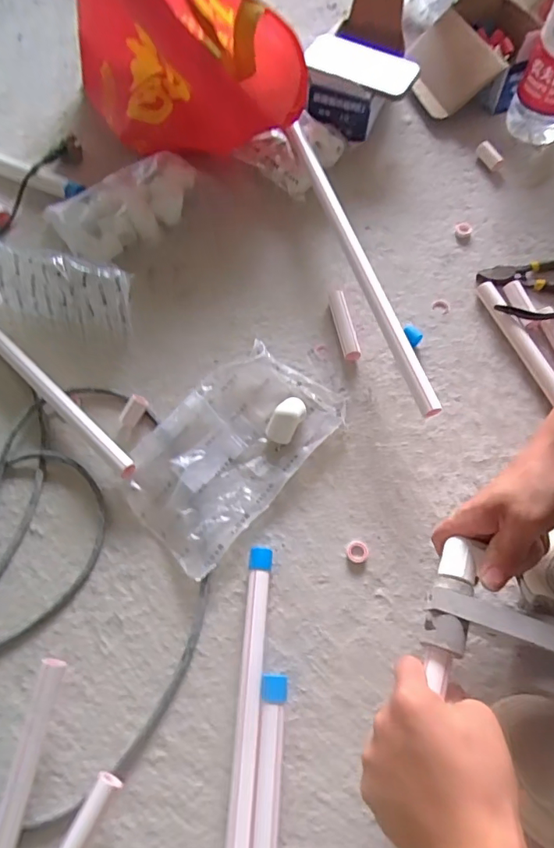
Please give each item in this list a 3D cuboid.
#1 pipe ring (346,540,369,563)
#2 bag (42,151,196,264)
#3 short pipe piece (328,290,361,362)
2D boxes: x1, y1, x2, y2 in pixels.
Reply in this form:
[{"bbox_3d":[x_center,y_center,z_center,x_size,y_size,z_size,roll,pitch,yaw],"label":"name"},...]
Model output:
[{"bbox_3d":[0.082,0.130,0.493,0.022,0.004,0.023,-1,66,1],"label":"pipe ring"},{"bbox_3d":[-0.207,-0.299,0.671,0.207,0.049,0.110,-21,67,-8],"label":"bag"},{"bbox_3d":[0.084,-0.121,0.597,0.022,0.017,0.097,-10,66,-3],"label":"short pipe piece"}]

